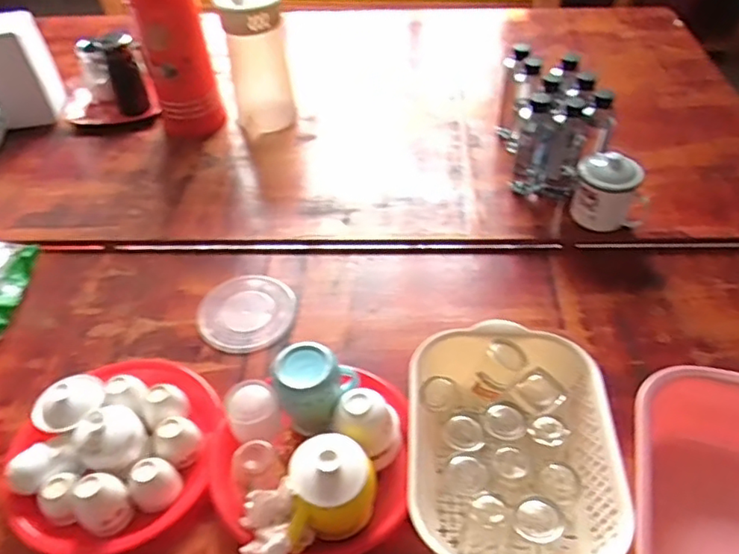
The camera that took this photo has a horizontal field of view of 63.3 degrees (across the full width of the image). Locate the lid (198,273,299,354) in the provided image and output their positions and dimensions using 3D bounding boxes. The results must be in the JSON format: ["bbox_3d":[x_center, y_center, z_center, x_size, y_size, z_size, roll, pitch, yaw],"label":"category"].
[{"bbox_3d":[-0.189,0.053,0.913,0.134,0.019,0.141,-2,48,2],"label":"lid"}]

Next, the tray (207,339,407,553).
[{"bbox_3d":[-0.068,0.198,0.692,0.239,0.103,0.237,2,47,3],"label":"tray"}]

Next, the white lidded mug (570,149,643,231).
[{"bbox_3d":[0.381,-0.144,0.973,0.096,0.114,0.084,18,51,19],"label":"white lidded mug"}]

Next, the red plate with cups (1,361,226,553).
[{"bbox_3d":[-0.314,0.197,0.730,0.229,0.074,0.236,-2,48,2],"label":"red plate with cups"}]

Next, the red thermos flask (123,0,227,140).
[{"bbox_3d":[-0.366,-0.451,1.099,0.135,0.389,0.146,-14,45,-13],"label":"red thermos flask"}]

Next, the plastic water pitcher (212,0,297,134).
[{"bbox_3d":[-0.216,-0.418,1.156,0.119,0.250,0.098,-7,47,-5],"label":"plastic water pitcher"}]

